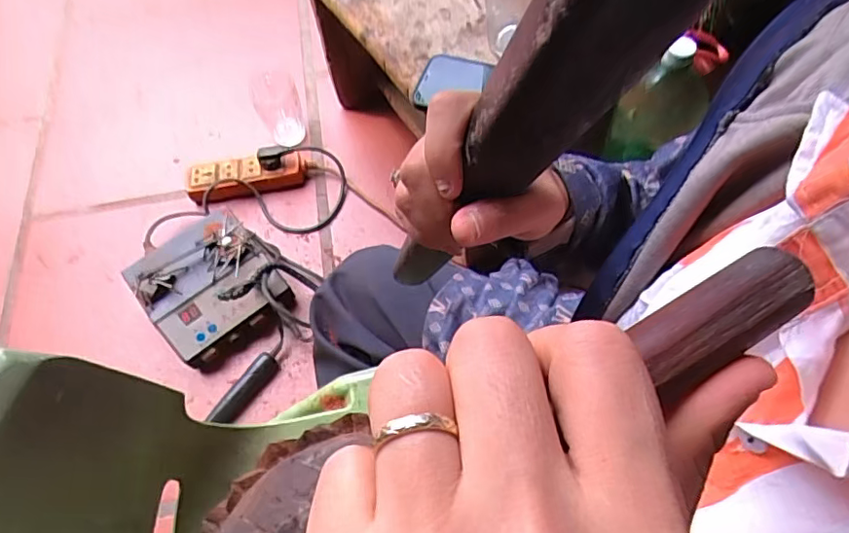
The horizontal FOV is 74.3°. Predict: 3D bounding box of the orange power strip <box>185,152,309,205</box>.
[{"bbox_3d":[-0.295,-0.148,0.927,0.193,0.051,0.051,-11,62,-2],"label":"orange power strip"}]

